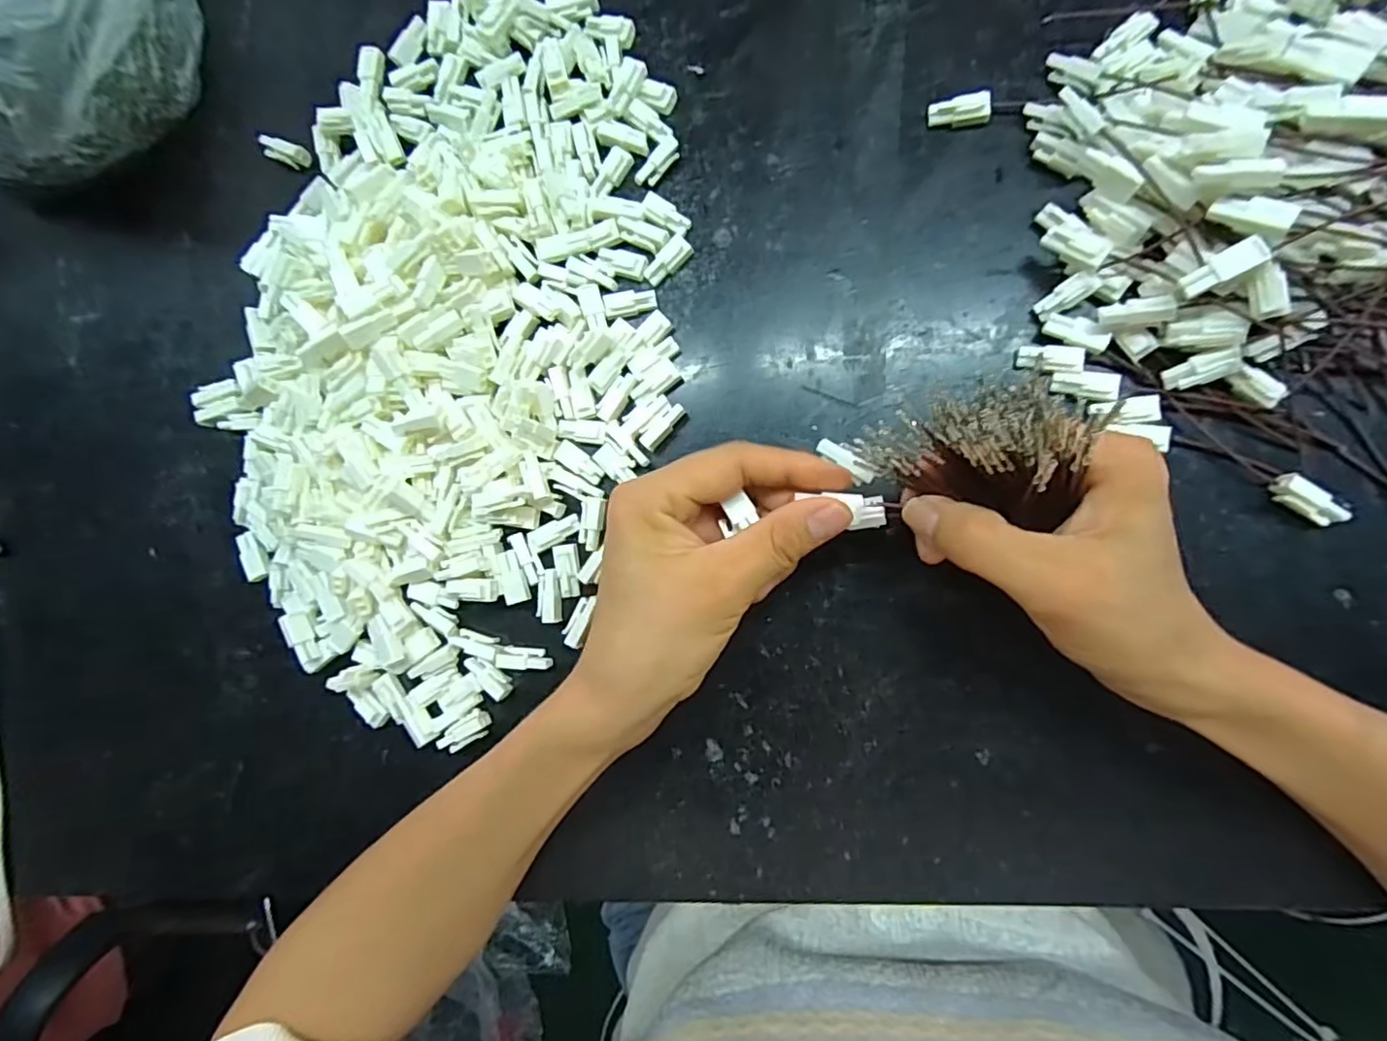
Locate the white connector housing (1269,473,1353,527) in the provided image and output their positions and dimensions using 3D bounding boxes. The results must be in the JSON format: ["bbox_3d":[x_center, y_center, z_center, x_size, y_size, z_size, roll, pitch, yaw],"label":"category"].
[{"bbox_3d":[0.243,-0.008,0.244,0.026,0.012,0.011,42,94,9],"label":"white connector housing"}]

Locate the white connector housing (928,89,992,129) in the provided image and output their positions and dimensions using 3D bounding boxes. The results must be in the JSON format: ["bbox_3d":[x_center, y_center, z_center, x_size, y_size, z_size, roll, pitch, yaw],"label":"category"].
[{"bbox_3d":[0.119,-0.183,0.274,0.025,0.009,0.009,6,88,23],"label":"white connector housing"}]

